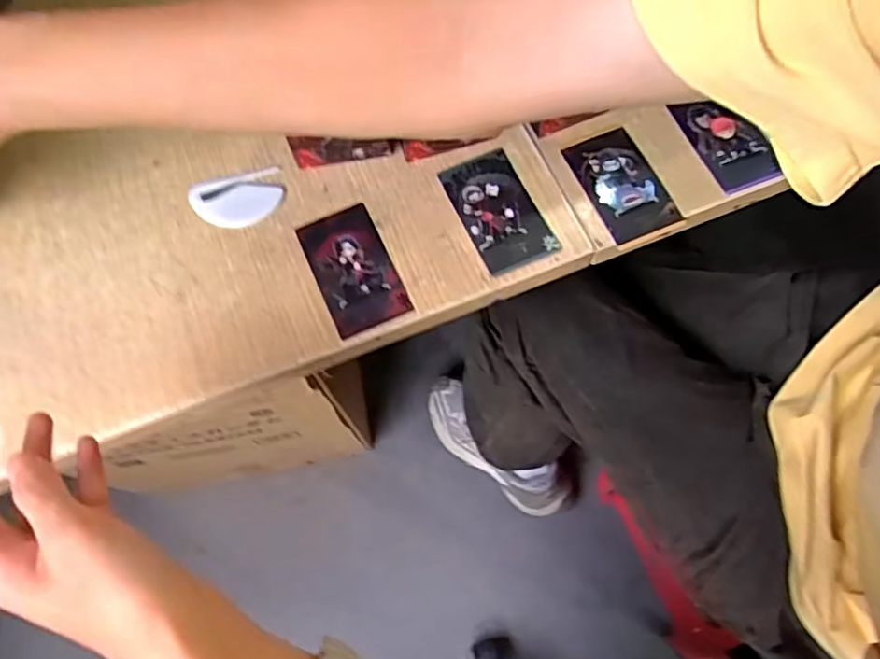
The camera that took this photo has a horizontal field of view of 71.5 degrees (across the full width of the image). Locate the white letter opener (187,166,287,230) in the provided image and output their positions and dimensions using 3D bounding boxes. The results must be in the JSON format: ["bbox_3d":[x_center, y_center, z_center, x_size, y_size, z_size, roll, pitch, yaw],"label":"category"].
[{"bbox_3d":[-0.163,-0.104,0.494,0.073,0.009,0.047,-16,67,-4],"label":"white letter opener"}]

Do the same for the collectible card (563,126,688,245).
[{"bbox_3d":[0.144,-0.116,0.487,0.059,0.006,0.092,-25,75,-5],"label":"collectible card"}]

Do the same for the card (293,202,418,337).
[{"bbox_3d":[-0.067,-0.048,0.468,0.057,0.004,0.104,-24,68,-7],"label":"card"}]

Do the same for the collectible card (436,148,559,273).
[{"bbox_3d":[0.046,-0.095,0.480,0.059,0.006,0.102,-23,68,-7],"label":"collectible card"}]

